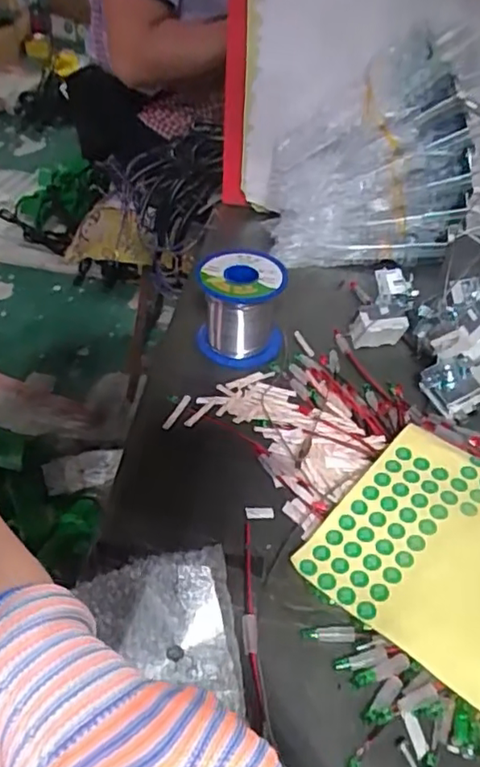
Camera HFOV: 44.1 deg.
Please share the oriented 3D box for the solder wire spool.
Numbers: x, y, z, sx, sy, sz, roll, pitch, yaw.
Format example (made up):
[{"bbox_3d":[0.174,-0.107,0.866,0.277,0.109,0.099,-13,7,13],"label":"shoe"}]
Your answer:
[{"bbox_3d":[0.000,-0.058,0.448,0.064,0.060,0.064,3,44,-1],"label":"solder wire spool"}]

